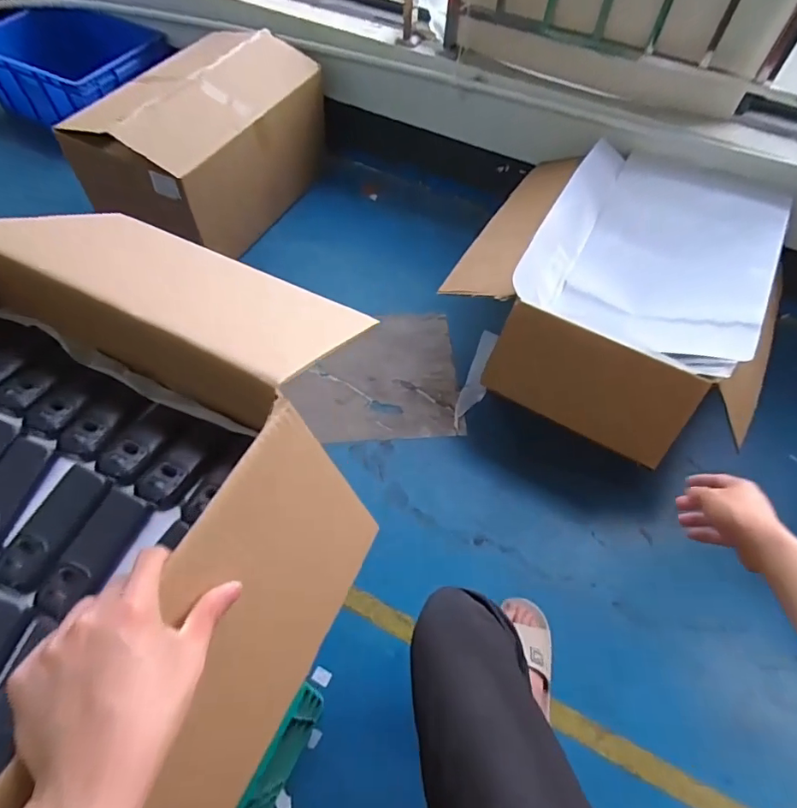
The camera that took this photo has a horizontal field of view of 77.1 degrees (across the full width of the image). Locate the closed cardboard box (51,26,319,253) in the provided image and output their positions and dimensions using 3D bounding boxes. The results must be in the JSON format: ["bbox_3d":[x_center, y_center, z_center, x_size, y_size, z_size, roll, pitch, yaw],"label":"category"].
[{"bbox_3d":[-0.549,-0.745,1.466,0.402,0.336,0.649,22,58,10],"label":"closed cardboard box"}]

